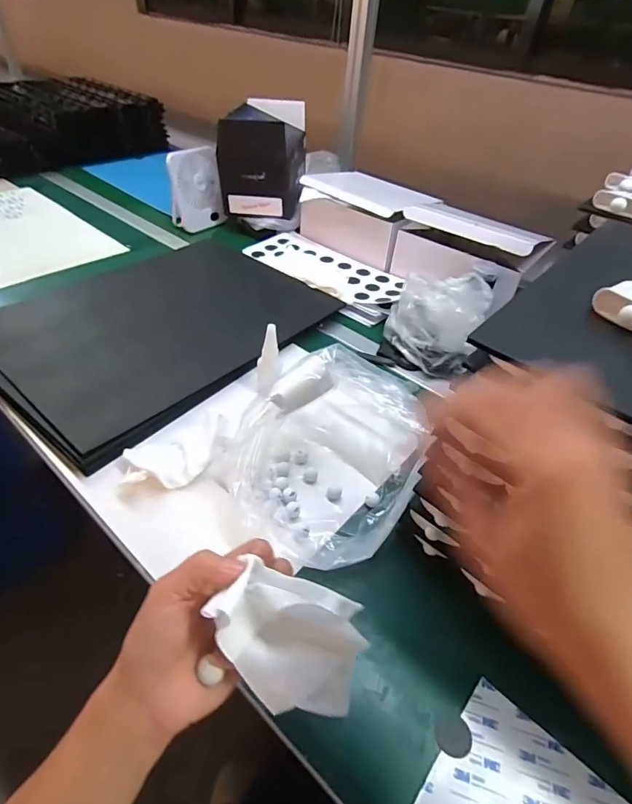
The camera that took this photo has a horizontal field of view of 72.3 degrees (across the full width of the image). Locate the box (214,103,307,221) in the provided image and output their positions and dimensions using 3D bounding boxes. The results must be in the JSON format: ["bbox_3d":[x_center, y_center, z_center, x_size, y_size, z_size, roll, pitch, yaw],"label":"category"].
[{"bbox_3d":[-0.114,-0.536,0.968,0.170,0.182,0.164,7,42,2],"label":"box"}]

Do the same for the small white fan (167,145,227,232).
[{"bbox_3d":[-0.275,-0.484,0.984,0.035,0.165,0.136,12,30,34],"label":"small white fan"}]

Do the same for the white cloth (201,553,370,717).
[{"bbox_3d":[-0.018,0.148,0.267,0.099,0.025,0.071,29,70,-9],"label":"white cloth"}]

